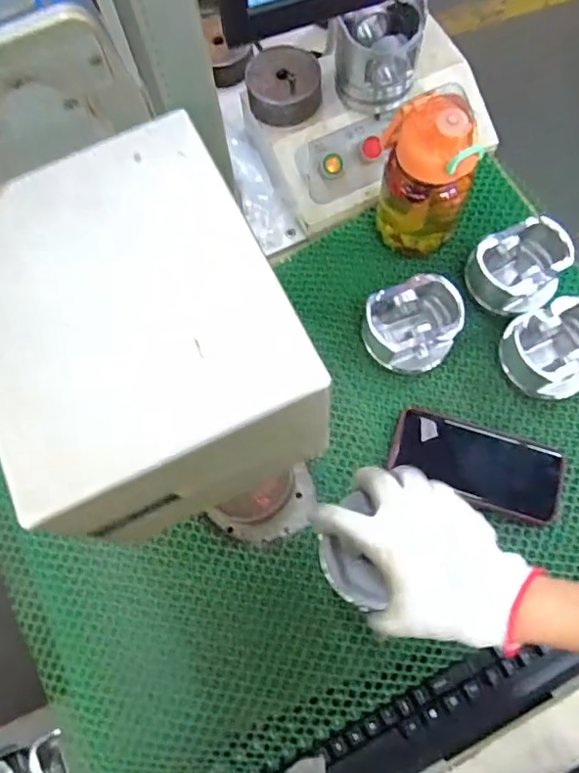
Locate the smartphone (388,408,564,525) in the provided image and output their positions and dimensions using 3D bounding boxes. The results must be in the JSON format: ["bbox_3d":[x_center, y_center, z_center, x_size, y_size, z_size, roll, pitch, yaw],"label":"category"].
[{"bbox_3d":[0.184,0.076,0.547,0.163,0.015,0.079,15,72,7],"label":"smartphone"}]

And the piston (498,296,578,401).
[{"bbox_3d":[0.265,-0.039,0.563,0.094,0.067,0.090,-1,71,2],"label":"piston"}]

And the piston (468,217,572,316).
[{"bbox_3d":[0.243,-0.129,0.588,0.087,0.069,0.094,-1,71,2],"label":"piston"}]

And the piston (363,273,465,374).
[{"bbox_3d":[0.125,-0.064,0.580,0.099,0.064,0.084,-13,71,-3],"label":"piston"}]

